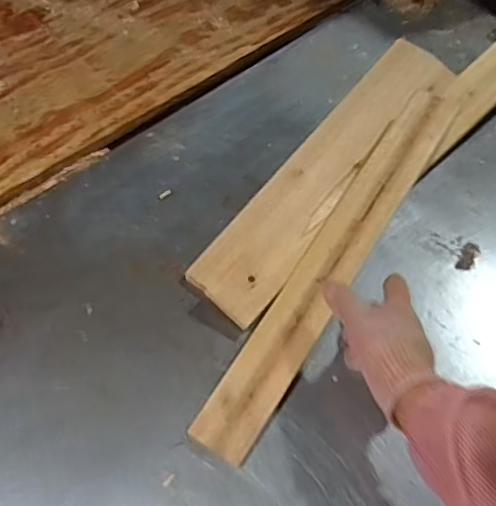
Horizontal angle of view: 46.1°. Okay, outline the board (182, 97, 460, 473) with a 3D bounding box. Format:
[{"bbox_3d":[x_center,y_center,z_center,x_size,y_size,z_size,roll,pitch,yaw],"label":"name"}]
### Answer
[{"bbox_3d":[0.101,-0.001,0.644,0.064,0.020,0.486,31,69,14],"label":"board"}]

